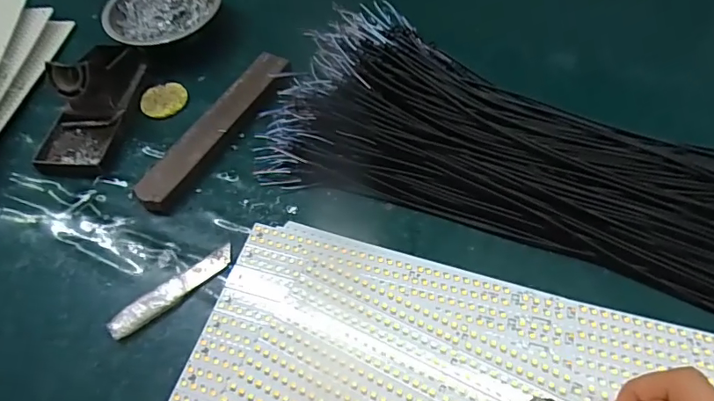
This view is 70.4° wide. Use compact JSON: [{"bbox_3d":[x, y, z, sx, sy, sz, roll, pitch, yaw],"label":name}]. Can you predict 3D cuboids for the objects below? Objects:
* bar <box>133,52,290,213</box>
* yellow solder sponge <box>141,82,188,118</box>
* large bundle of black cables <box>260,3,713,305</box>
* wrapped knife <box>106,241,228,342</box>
[{"bbox_3d":[-0.131,-0.071,0.481,0.032,0.023,0.198,25,62,20],"label":"bar"},{"bbox_3d":[-0.195,-0.101,0.516,0.045,0.010,0.042,-18,57,-7],"label":"yellow solder sponge"},{"bbox_3d":[0.169,-0.052,0.402,0.486,0.060,0.184,16,60,15],"label":"large bundle of black cables"},{"bbox_3d":[-0.141,0.069,0.391,0.103,0.011,0.019,-40,62,-20],"label":"wrapped knife"}]

